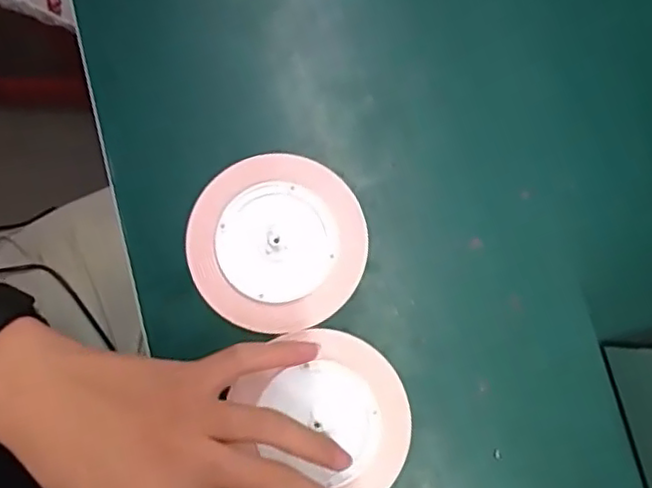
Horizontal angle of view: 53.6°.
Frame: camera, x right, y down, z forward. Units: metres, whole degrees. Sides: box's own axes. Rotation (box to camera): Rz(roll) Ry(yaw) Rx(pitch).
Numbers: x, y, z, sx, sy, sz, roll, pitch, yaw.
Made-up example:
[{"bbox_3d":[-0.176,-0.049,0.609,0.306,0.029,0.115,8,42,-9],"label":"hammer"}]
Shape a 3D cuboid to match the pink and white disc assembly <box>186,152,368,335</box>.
[{"bbox_3d":[-0.027,-0.002,0.368,0.097,0.007,0.101,0,82,-1],"label":"pink and white disc assembly"}]

